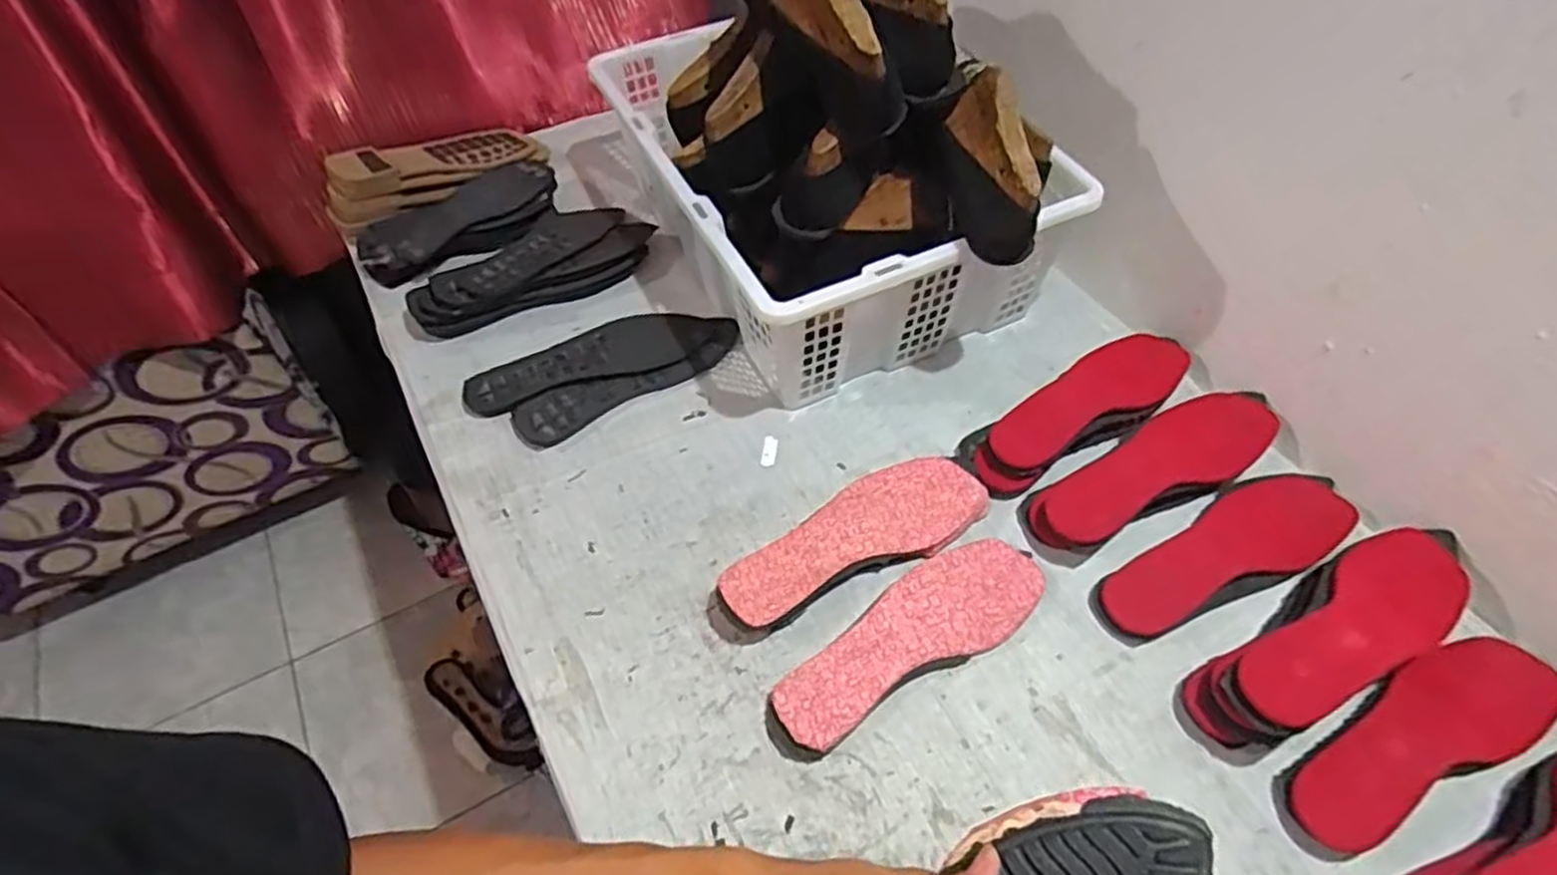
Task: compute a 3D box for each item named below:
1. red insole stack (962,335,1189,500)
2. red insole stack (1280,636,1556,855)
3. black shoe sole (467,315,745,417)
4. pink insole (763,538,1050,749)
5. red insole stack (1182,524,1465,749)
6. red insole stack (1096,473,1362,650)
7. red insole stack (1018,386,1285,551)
[{"bbox_3d":[0.279,-0.026,0.748,0.251,0.037,0.083,-28,57,-19],"label":"red insole stack"},{"bbox_3d":[0.458,0.212,0.565,0.233,0.041,0.075,-21,55,-14],"label":"red insole stack"},{"bbox_3d":[-0.183,-0.088,0.824,0.279,0.011,0.078,-20,55,-13],"label":"black shoe sole"},{"bbox_3d":[0.103,0.155,0.629,0.241,0.019,0.080,-27,57,-18],"label":"pink insole"},{"bbox_3d":[0.420,0.143,0.598,0.260,0.069,0.083,-24,56,-16],"label":"red insole stack"},{"bbox_3d":[0.372,0.094,0.665,0.242,0.018,0.081,-21,55,-14],"label":"red insole stack"},{"bbox_3d":[0.331,0.024,0.696,0.251,0.039,0.082,-25,56,-16],"label":"red insole stack"}]

